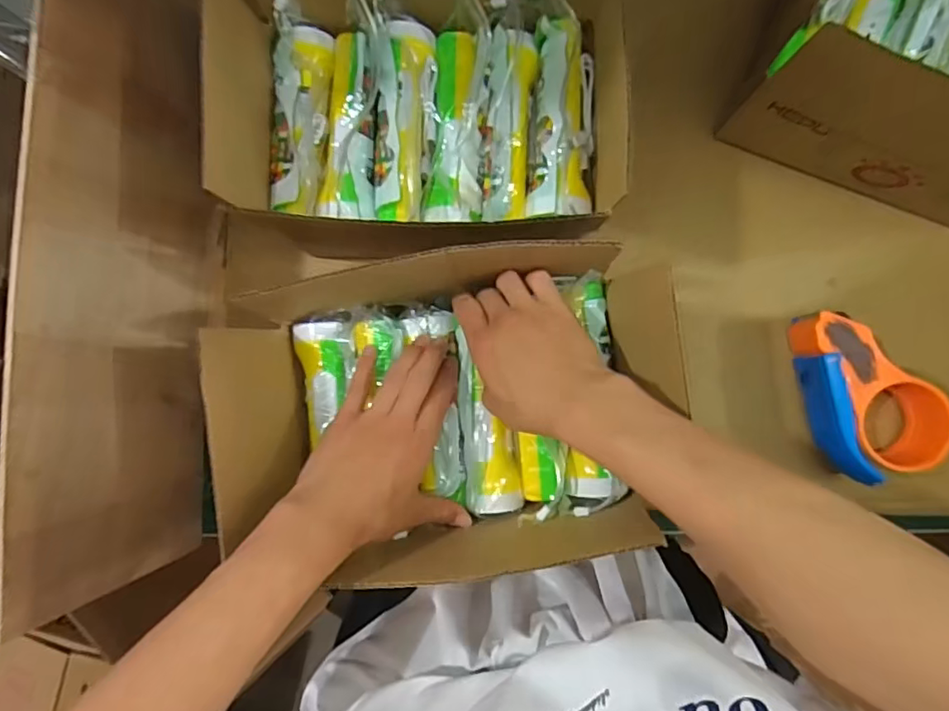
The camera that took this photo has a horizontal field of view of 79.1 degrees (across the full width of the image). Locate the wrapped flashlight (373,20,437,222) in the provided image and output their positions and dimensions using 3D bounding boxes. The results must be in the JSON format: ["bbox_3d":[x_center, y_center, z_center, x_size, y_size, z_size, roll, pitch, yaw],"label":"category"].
[{"bbox_3d":[-0.057,-0.184,0.456,0.046,0.034,0.155,7,89,3],"label":"wrapped flashlight"}]

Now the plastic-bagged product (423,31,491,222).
[{"bbox_3d":[-0.013,-0.186,0.465,0.044,0.028,0.159,3,89,3],"label":"plastic-bagged product"}]

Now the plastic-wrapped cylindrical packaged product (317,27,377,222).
[{"bbox_3d":[-0.100,-0.185,0.461,0.046,0.038,0.165,3,89,3],"label":"plastic-wrapped cylindrical packaged product"}]

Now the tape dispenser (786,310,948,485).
[{"bbox_3d":[0.352,0.030,0.520,0.099,0.067,0.151,-12,88,3],"label":"tape dispenser"}]

